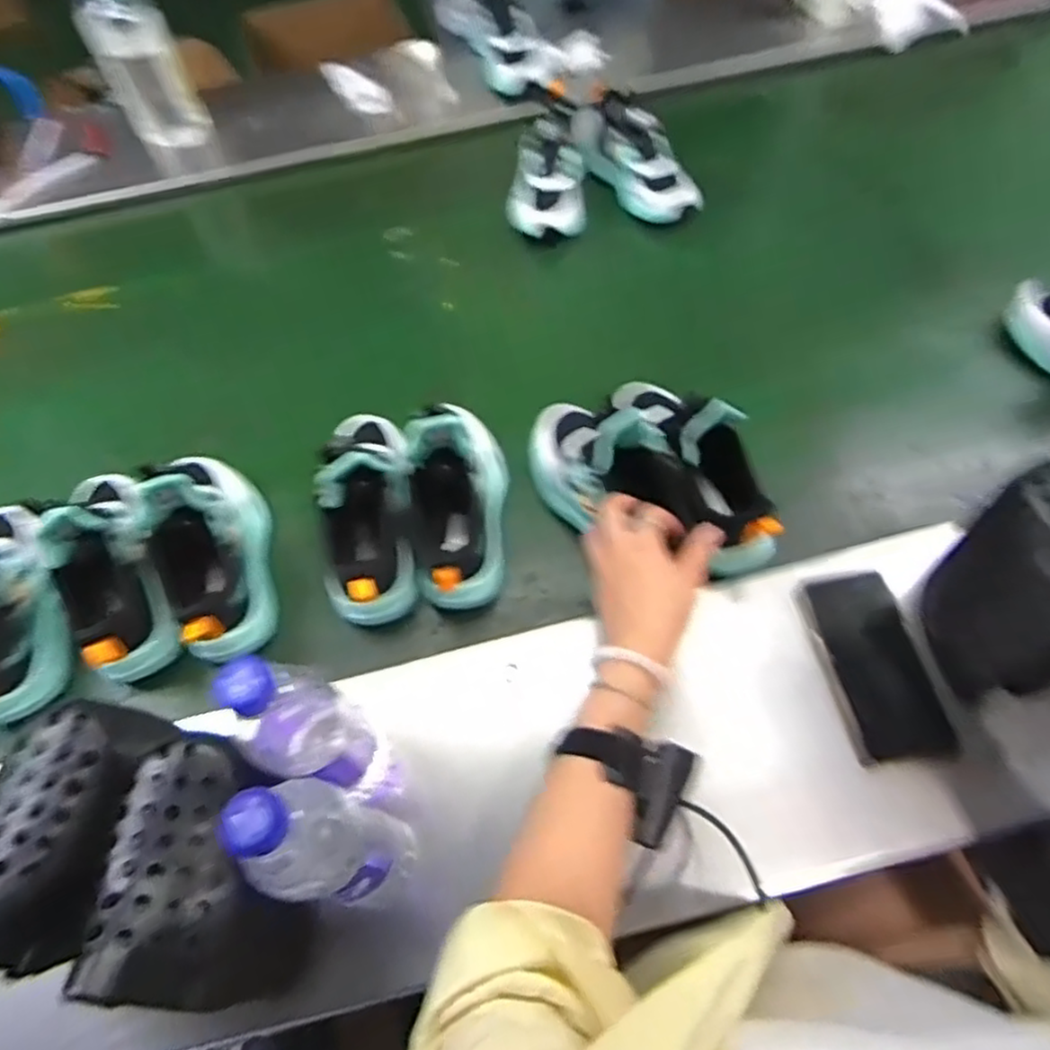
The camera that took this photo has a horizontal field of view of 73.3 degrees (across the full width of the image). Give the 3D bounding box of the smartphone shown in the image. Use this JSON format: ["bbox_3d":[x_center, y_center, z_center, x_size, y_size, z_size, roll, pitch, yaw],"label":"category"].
[{"bbox_3d":[0.297,0.117,0.599,0.084,0.013,0.156,-9,65,-3],"label":"smartphone"}]

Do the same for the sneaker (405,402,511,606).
[{"bbox_3d":[-0.066,-0.031,0.646,0.089,0.126,0.219,-1,61,3],"label":"sneaker"}]

